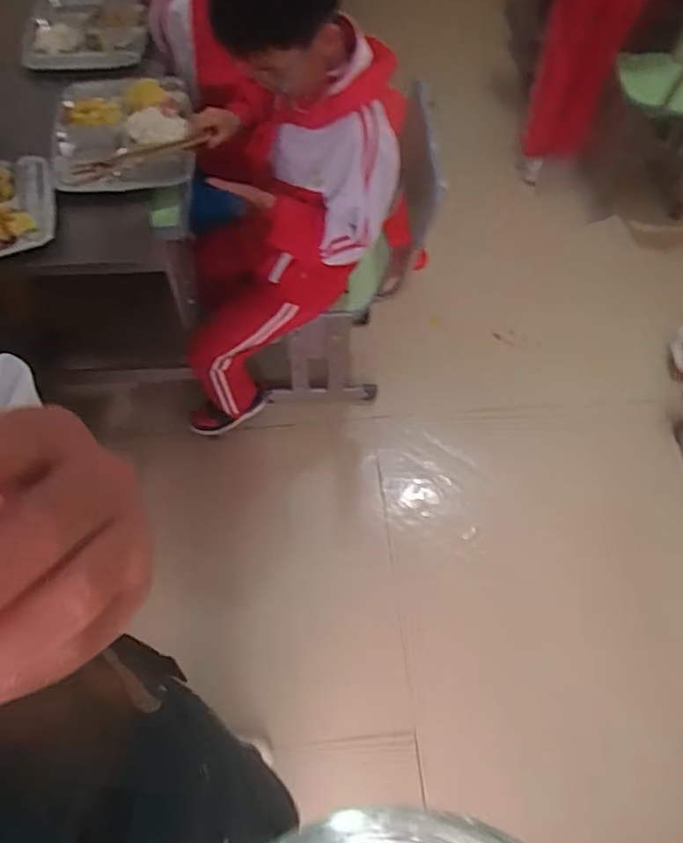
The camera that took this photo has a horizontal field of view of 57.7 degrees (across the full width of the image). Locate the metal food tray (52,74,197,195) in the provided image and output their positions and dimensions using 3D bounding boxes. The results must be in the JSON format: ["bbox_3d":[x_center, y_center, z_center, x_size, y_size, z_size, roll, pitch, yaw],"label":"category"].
[{"bbox_3d":[-0.420,-0.549,1.180,0.257,0.059,0.311,-7,59,-6],"label":"metal food tray"}]

